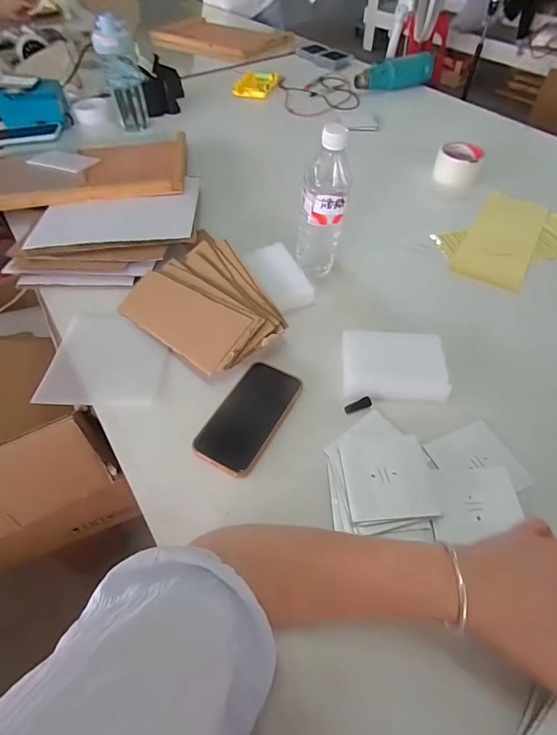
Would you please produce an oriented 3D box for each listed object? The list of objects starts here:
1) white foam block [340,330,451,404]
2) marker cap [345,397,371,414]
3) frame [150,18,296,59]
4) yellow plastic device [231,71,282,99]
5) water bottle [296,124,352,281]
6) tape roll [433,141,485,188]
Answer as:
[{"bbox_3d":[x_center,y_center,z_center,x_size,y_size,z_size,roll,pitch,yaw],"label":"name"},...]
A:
[{"bbox_3d":[0.153,-0.003,0.518,0.128,0.027,0.102,4,53,3],"label":"white foam block"},{"bbox_3d":[0.101,0.048,0.493,0.034,0.012,0.011,-14,55,-10],"label":"marker cap"},{"bbox_3d":[-0.225,-1.251,1.466,0.573,0.032,0.307,30,59,21],"label":"frame"},{"bbox_3d":[-0.063,-0.853,1.164,0.119,0.016,0.181,10,54,8],"label":"yellow plastic device"},{"bbox_3d":[0.064,-0.225,0.565,0.068,0.219,0.056,6,53,5],"label":"water bottle"},{"bbox_3d":[0.388,-0.439,0.834,0.097,0.052,0.095,12,54,9],"label":"tape roll"}]

